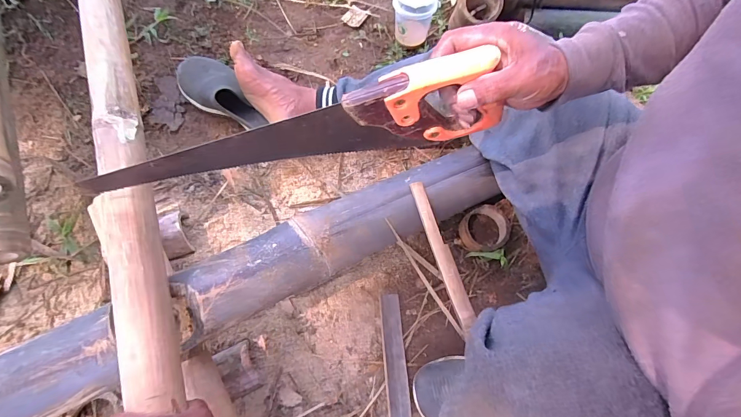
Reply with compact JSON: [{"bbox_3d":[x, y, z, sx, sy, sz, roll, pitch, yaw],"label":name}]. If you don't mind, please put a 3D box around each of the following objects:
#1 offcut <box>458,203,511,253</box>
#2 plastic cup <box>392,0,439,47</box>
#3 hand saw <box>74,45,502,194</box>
[{"bbox_3d":[0.201,0.040,0.636,0.085,0.033,0.077,-37,74,-13],"label":"offcut"},{"bbox_3d":[0.091,-0.401,0.751,0.088,0.109,0.082,1,70,0],"label":"plastic cup"},{"bbox_3d":[-0.089,-0.068,0.378,0.409,0.103,0.025,-12,70,7],"label":"hand saw"}]

